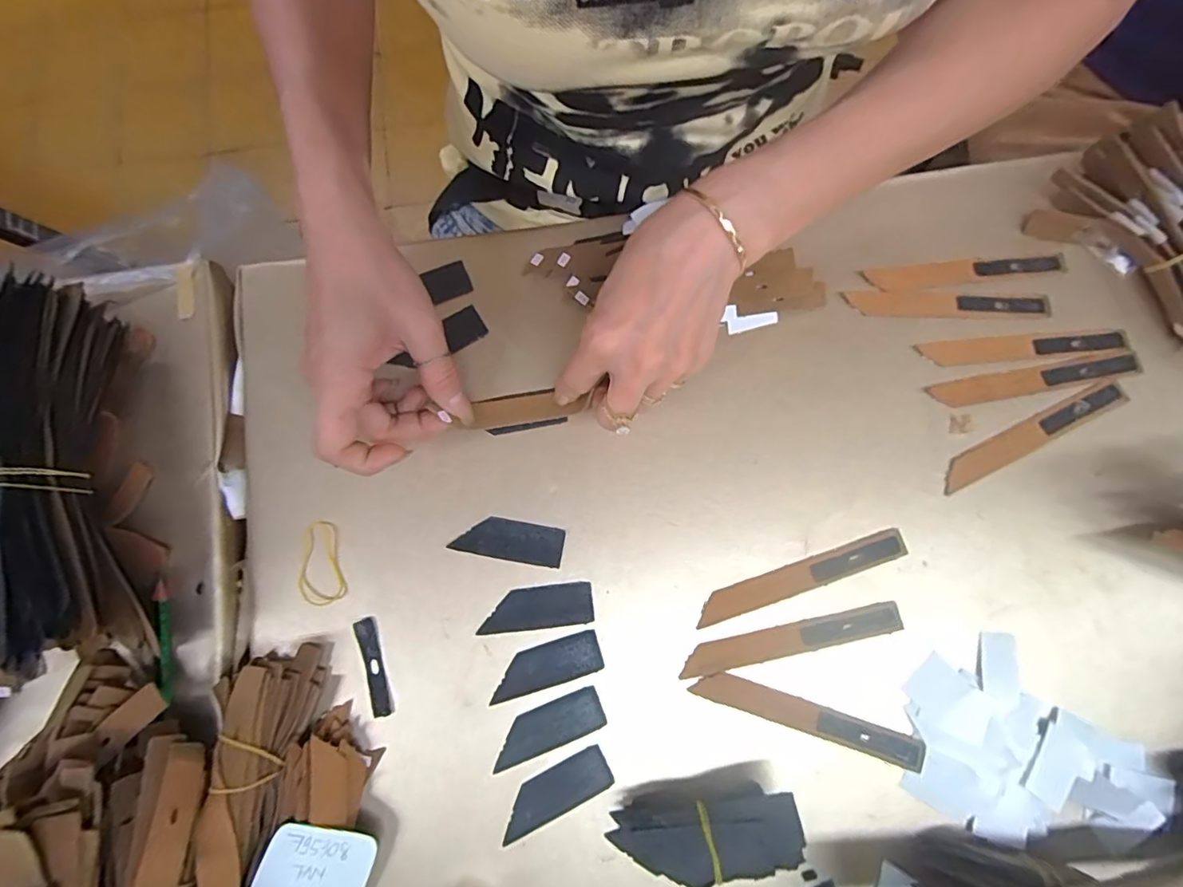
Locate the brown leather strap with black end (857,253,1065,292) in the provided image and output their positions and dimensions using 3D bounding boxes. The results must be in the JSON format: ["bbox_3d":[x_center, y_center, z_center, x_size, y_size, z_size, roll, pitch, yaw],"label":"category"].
[{"bbox_3d":[0.237,-0.110,0.342,0.122,0.004,0.017,-6,70,2],"label":"brown leather strap with black end"}]

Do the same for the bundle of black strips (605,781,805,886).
[{"bbox_3d":[0.055,0.193,0.267,0.087,0.033,0.036,-4,79,0],"label":"bundle of black strips"}]

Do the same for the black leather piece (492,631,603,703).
[{"bbox_3d":[-0.026,0.125,0.297,0.062,0.004,0.023,-16,79,-2],"label":"black leather piece"}]

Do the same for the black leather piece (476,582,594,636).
[{"bbox_3d":[-0.032,0.094,0.304,0.064,0.004,0.022,-7,79,0],"label":"black leather piece"}]

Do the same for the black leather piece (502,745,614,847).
[{"bbox_3d":[-0.020,0.187,0.284,0.063,0.004,0.022,-26,79,-4],"label":"black leather piece"}]

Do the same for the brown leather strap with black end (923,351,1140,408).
[{"bbox_3d":[0.267,-0.038,0.322,0.119,0.005,0.015,-10,74,1],"label":"brown leather strap with black end"}]

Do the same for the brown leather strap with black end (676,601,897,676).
[{"bbox_3d":[0.111,0.110,0.297,0.123,0.004,0.016,-12,79,-1],"label":"brown leather strap with black end"}]

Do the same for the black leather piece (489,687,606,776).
[{"bbox_3d":[-0.025,0.156,0.292,0.062,0.004,0.023,-21,79,-3],"label":"black leather piece"}]

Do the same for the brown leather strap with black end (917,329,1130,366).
[{"bbox_3d":[0.264,-0.059,0.327,0.121,0.005,0.016,-4,79,0],"label":"brown leather strap with black end"}]

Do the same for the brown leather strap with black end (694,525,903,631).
[{"bbox_3d":[0.120,0.077,0.305,0.122,0.004,0.018,-19,79,-3],"label":"brown leather strap with black end"}]

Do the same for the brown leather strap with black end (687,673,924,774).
[{"bbox_3d":[0.117,0.149,0.289,0.121,0.004,0.016,18,80,5],"label":"brown leather strap with black end"}]

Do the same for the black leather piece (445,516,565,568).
[{"bbox_3d":[-0.048,0.057,0.313,0.063,0.004,0.023,9,79,3],"label":"black leather piece"}]

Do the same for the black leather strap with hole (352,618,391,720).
[{"bbox_3d":[-0.123,0.126,0.299,0.011,0.005,0.053,-18,79,-2],"label":"black leather strap with hole"}]

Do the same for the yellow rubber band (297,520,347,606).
[{"bbox_3d":[-0.159,0.070,0.309,0.025,0.005,0.048,-15,79,-2],"label":"yellow rubber band"}]

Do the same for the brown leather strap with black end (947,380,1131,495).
[{"bbox_3d":[0.263,-0.006,0.319,0.123,0.004,0.017,-27,79,-4],"label":"brown leather strap with black end"}]

